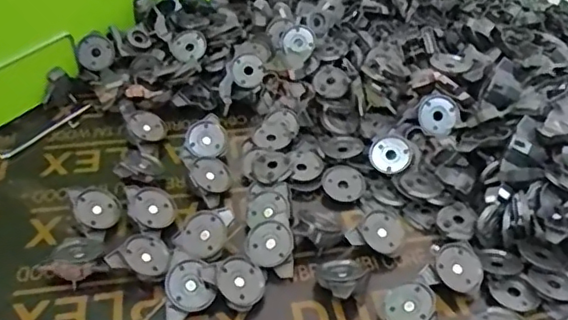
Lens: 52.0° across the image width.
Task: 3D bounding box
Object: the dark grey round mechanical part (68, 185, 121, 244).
[{"bbox_3d":[-0.174,0.049,0.547,0.044,0.011,0.054,-13,72,-48],"label":"dark grey round mechanical part"}]

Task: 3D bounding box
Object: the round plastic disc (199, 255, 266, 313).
[{"bbox_3d":[-0.039,0.100,0.489,0.050,0.014,0.042,44,62,11],"label":"round plastic disc"}]

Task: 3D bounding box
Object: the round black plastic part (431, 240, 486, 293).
[{"bbox_3d":[0.150,0.093,0.507,0.043,0.013,0.046,3,64,-7],"label":"round black plastic part"}]

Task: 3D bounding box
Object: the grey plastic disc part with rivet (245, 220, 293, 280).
[{"bbox_3d":[-0.013,0.080,0.519,0.041,0.011,0.051,-3,72,5],"label":"grey plastic disc part with rivet"}]

